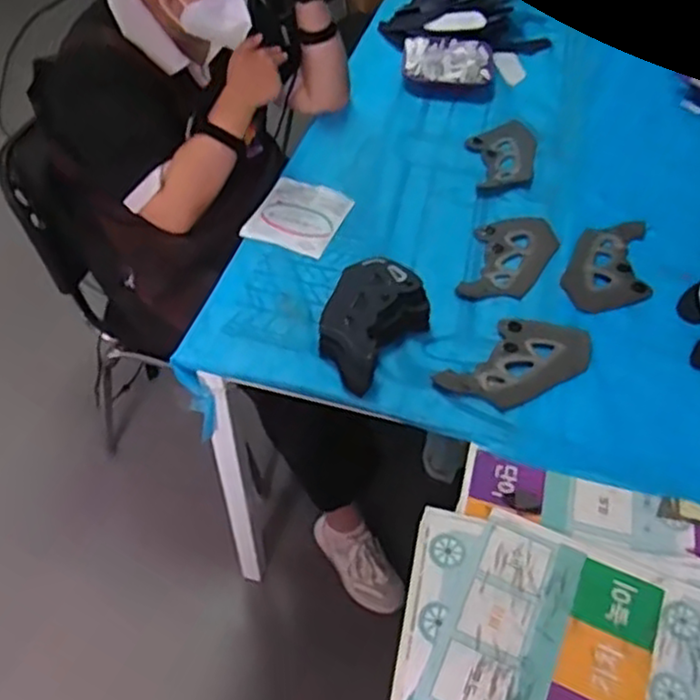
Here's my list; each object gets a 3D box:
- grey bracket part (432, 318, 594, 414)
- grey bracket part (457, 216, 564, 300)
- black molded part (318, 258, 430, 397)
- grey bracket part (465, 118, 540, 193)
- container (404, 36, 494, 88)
[{"bbox_3d":[0.229,0.019,0.953,0.212,0.010,0.125,-37,58,-27],"label":"grey bracket part"},{"bbox_3d":[0.239,-0.142,1.098,0.119,0.008,0.226,26,54,21],"label":"grey bracket part"},{"bbox_3d":[0.020,-0.049,0.980,0.150,0.048,0.205,31,56,24],"label":"black molded part"},{"bbox_3d":[0.280,-0.354,1.286,0.126,0.008,0.211,-2,49,-1],"label":"grey bracket part"},{"bbox_3d":[0.202,-0.596,1.471,0.183,0.036,0.166,7,49,7],"label":"container"}]

